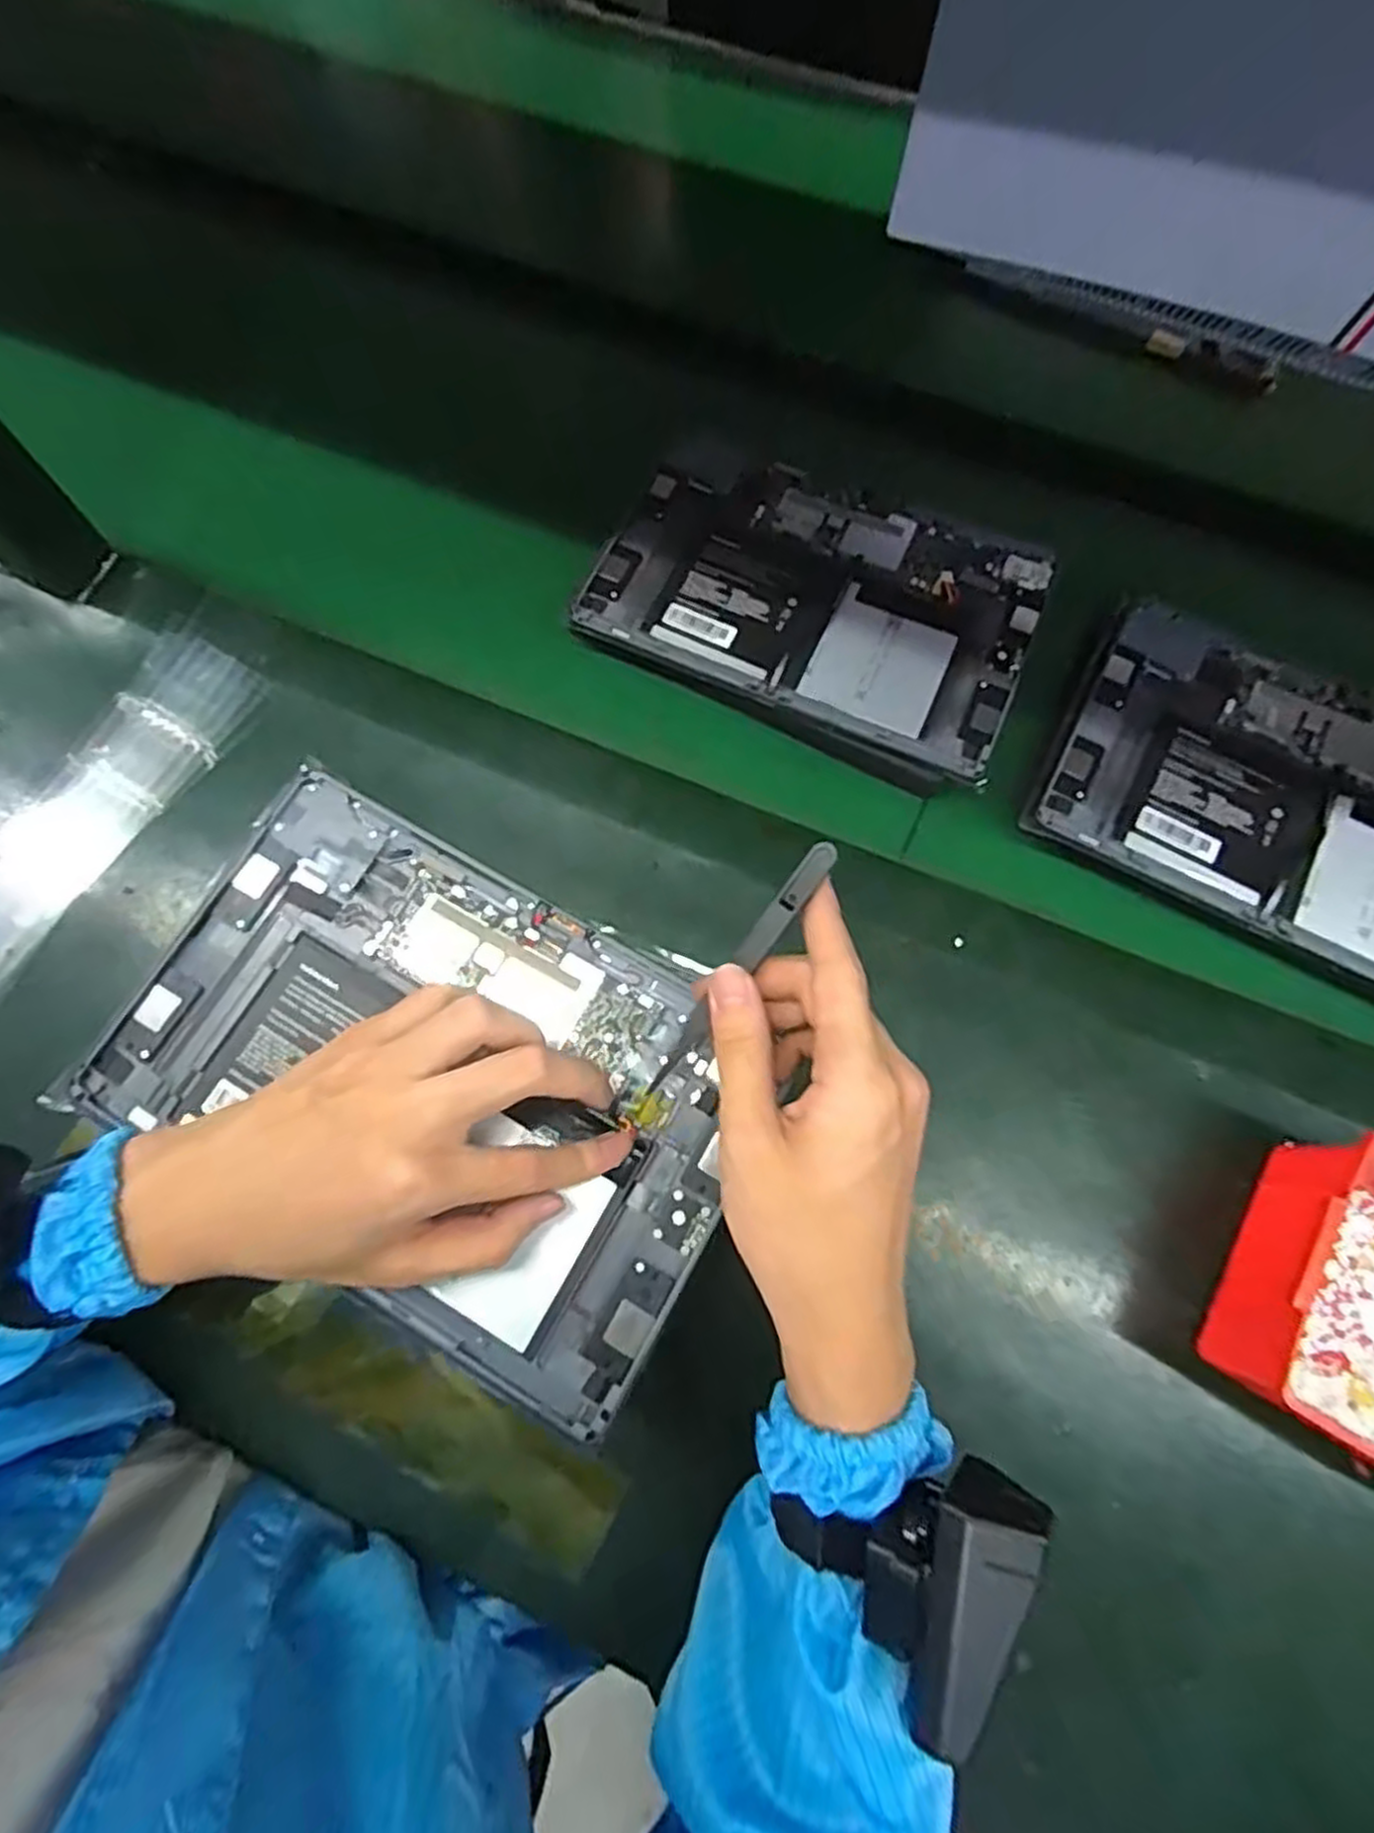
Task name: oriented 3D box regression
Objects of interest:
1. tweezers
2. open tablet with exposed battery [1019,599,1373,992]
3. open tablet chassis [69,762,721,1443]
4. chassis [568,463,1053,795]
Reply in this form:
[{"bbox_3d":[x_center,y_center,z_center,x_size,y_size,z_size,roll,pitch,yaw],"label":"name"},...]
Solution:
[{"bbox_3d":[0.017,0.024,0.297,0.010,0.121,0.028,40,32,11],"label":"tweezers"},{"bbox_3d":[0.335,-0.060,0.438,0.262,0.023,0.166,27,74,5],"label":"open tablet with exposed battery"},{"bbox_3d":[-0.104,0.063,0.325,0.249,0.017,0.167,28,72,8],"label":"open tablet chassis"},{"bbox_3d":[0.076,-0.187,0.472,0.249,0.020,0.164,26,74,4],"label":"chassis"}]

